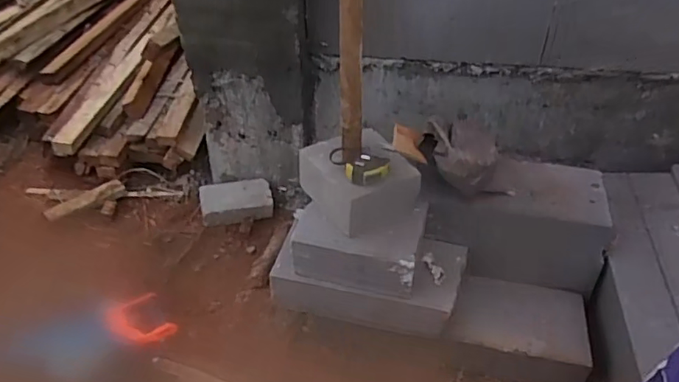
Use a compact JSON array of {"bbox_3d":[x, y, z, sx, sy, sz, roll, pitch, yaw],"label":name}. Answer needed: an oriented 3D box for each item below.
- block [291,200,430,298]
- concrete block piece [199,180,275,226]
[{"bbox_3d":[0.043,0.098,1.144,0.247,0.113,0.183,8,41,11],"label":"block"},{"bbox_3d":[-0.294,0.030,1.591,0.202,0.062,0.125,-7,41,-7],"label":"concrete block piece"}]

